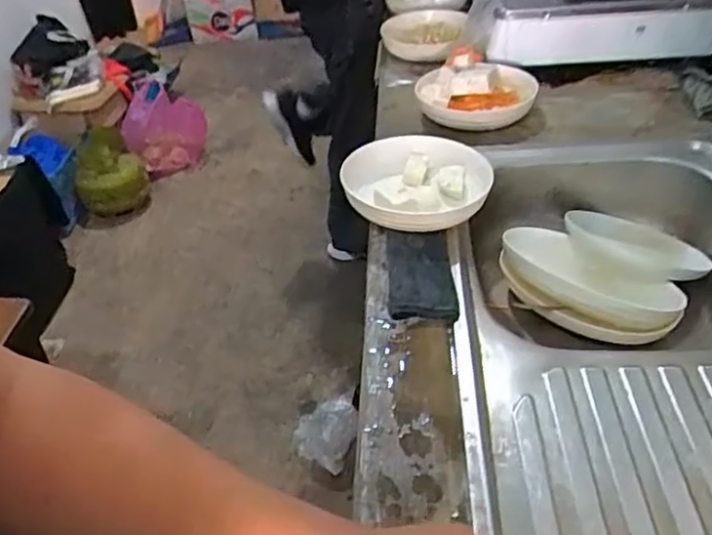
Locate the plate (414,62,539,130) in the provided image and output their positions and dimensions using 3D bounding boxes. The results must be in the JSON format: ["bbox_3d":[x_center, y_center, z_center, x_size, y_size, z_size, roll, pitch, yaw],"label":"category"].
[{"bbox_3d":[0.197,-0.283,1.033,0.182,0.058,0.197,6,41,14],"label":"plate"}]

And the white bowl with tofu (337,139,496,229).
[{"bbox_3d":[0.080,-0.108,0.827,0.168,0.064,0.194,5,41,14],"label":"white bowl with tofu"}]

